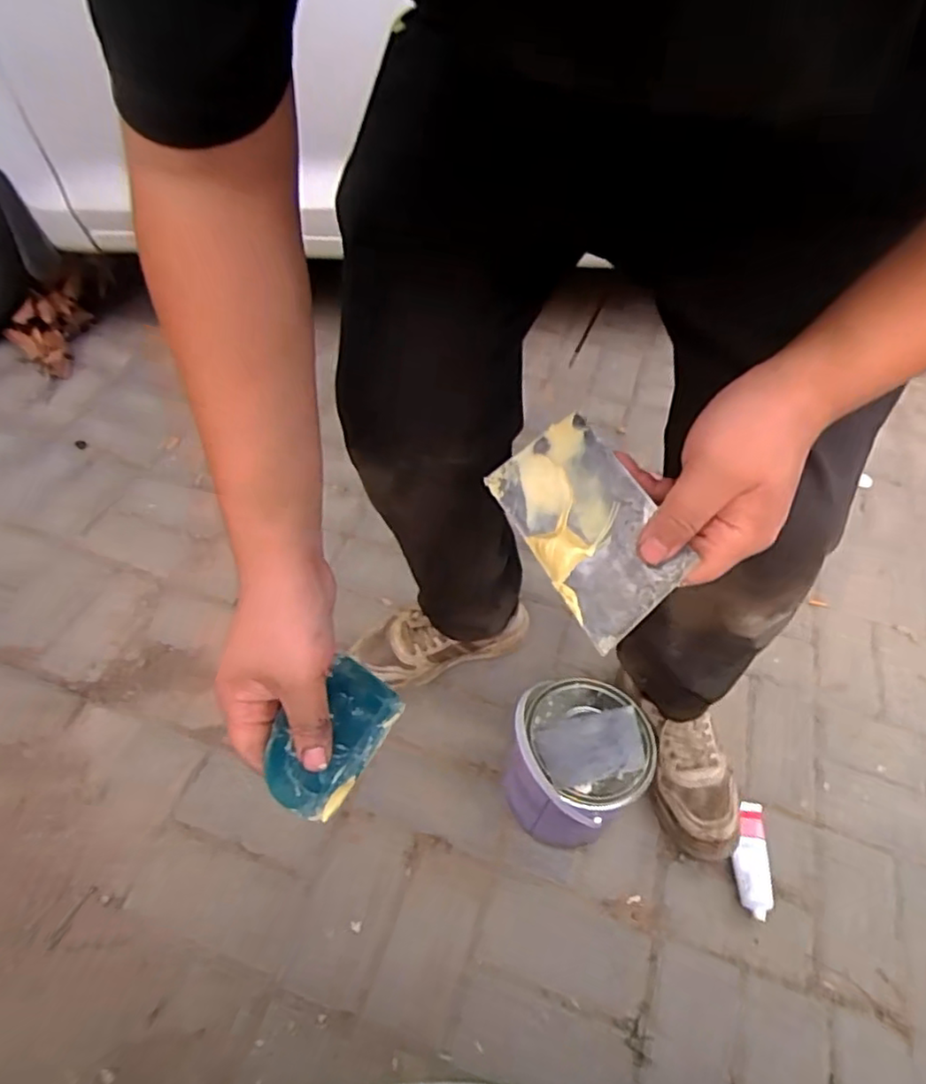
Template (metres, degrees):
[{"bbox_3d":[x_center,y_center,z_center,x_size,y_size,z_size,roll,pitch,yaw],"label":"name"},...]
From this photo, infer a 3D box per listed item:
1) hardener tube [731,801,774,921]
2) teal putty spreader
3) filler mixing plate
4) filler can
[{"bbox_3d":[0.369,0.402,0.826,0.045,0.020,0.145,18,38,9],"label":"hardener tube"},{"bbox_3d":[-0.082,0.121,0.407,0.058,0.006,0.099,44,47,-3],"label":"teal putty spreader"},{"bbox_3d":[0.073,-0.012,0.387,0.073,0.006,0.135,-37,61,11],"label":"filler mixing plate"},{"bbox_3d":[0.136,0.274,0.797,0.153,0.169,0.151,3,52,-4],"label":"filler can"}]

